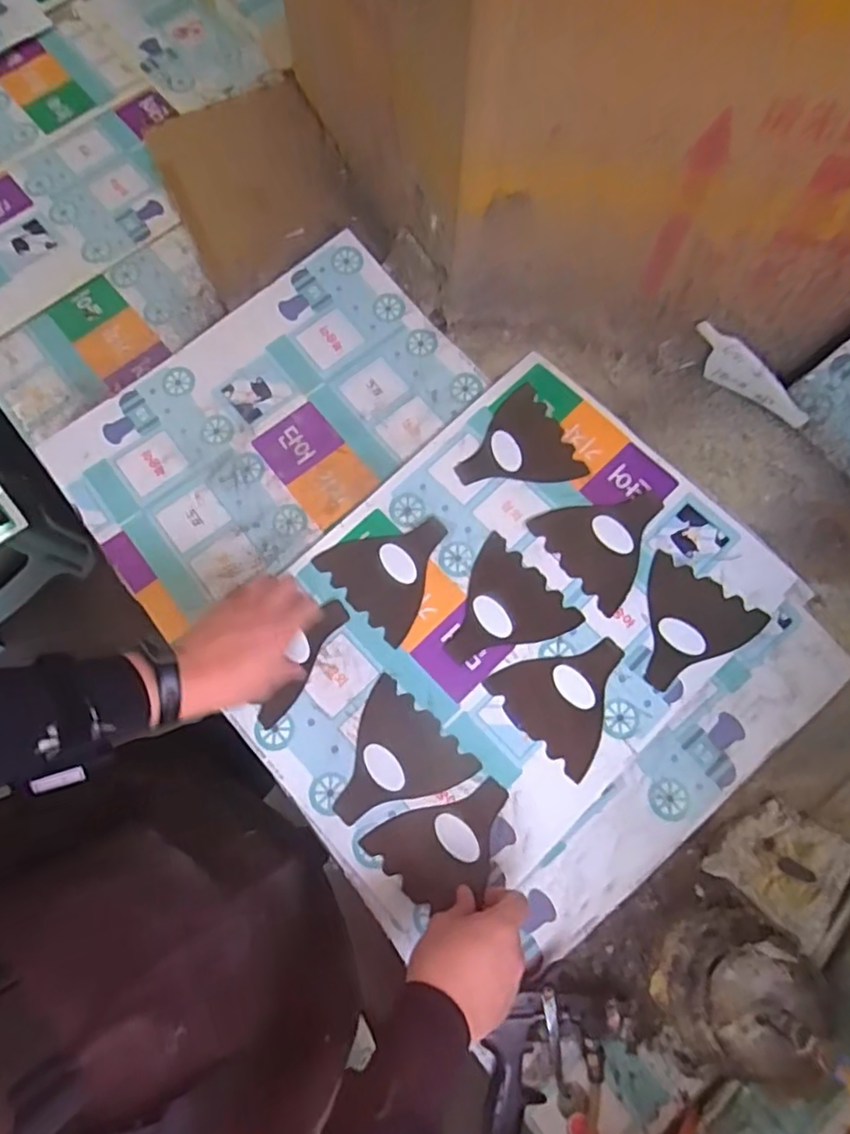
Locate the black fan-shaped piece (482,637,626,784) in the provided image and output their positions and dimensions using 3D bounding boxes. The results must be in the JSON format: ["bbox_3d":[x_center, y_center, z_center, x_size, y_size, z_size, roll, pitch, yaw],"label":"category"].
[{"bbox_3d":[0.145,0.122,0.612,0.123,0.004,0.119,-39,77,-10],"label":"black fan-shaped piece"}]

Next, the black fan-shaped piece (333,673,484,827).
[{"bbox_3d":[-0.031,0.193,0.593,0.120,0.011,0.125,37,76,13],"label":"black fan-shaped piece"}]

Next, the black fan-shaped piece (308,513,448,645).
[{"bbox_3d":[-0.031,-0.003,0.651,0.124,0.004,0.122,-42,77,-11],"label":"black fan-shaped piece"}]

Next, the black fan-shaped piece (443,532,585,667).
[{"bbox_3d":[0.074,0.048,0.635,0.123,0.006,0.121,-41,77,-11],"label":"black fan-shaped piece"}]

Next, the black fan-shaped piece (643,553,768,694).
[{"bbox_3d":[0.261,0.066,0.624,0.117,0.006,0.123,34,77,10],"label":"black fan-shaped piece"}]

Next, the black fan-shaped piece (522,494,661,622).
[{"bbox_3d":[0.195,-0.034,0.650,0.123,0.009,0.121,-37,76,-10],"label":"black fan-shaped piece"}]

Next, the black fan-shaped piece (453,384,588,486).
[{"bbox_3d":[0.094,-0.124,0.678,0.121,0.005,0.117,-29,75,-8],"label":"black fan-shaped piece"}]

